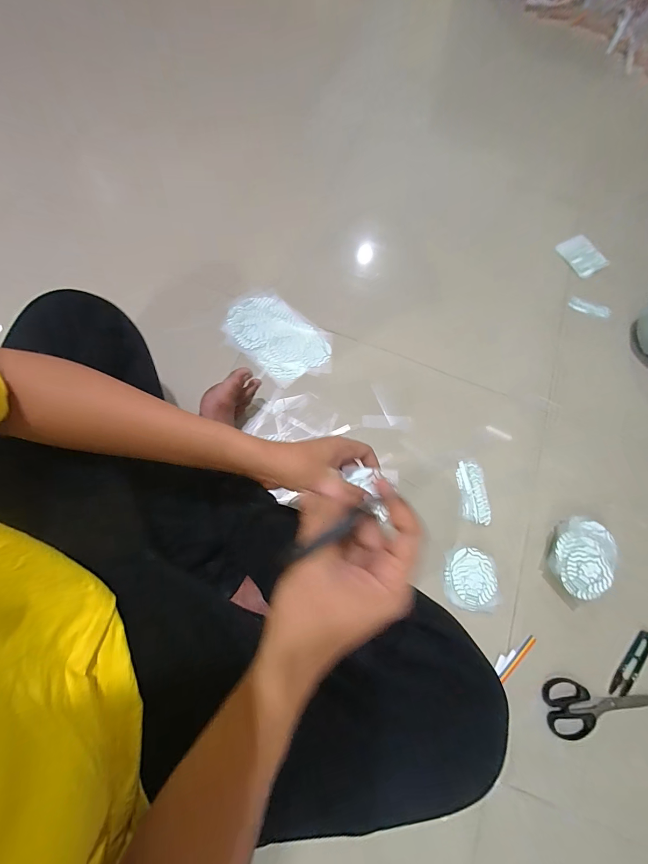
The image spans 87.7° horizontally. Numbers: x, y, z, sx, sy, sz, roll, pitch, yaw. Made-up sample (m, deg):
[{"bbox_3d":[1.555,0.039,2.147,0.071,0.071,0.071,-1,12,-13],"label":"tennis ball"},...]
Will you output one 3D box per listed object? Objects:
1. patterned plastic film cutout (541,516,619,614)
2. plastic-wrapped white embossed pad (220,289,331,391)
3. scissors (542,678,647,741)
[{"bbox_3d":[0.418,0.208,0.555,0.098,0.050,0.134,37,73,7],"label":"patterned plastic film cutout"},{"bbox_3d":[-0.092,-0.192,0.675,0.233,0.008,0.148,41,73,9],"label":"plastic-wrapped white embossed pad"},{"bbox_3d":[0.426,0.418,0.506,0.188,0.007,0.072,5,71,-3],"label":"scissors"}]

